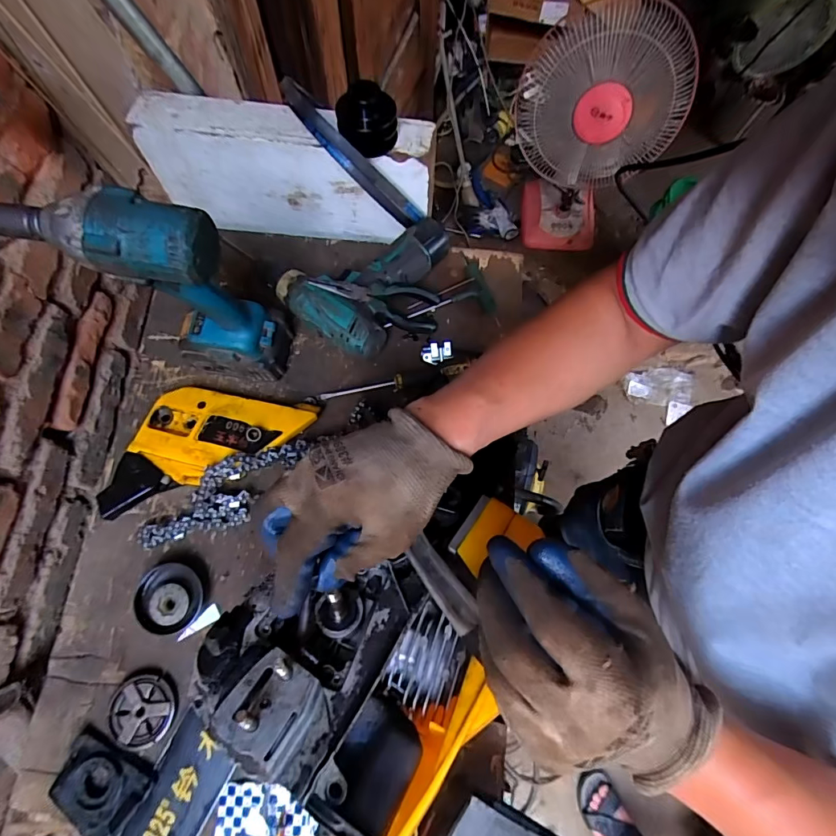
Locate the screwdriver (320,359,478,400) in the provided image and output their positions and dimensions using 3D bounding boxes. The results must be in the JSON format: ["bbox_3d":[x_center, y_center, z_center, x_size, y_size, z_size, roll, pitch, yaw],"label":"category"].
[{"bbox_3d":[-0.027,-0.042,0.539,0.182,0.026,0.029,-10,73,15],"label":"screwdriver"}]

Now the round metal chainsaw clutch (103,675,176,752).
[{"bbox_3d":[-0.281,0.295,0.457,0.063,0.009,0.062,0,73,-1],"label":"round metal chainsaw clutch"}]

